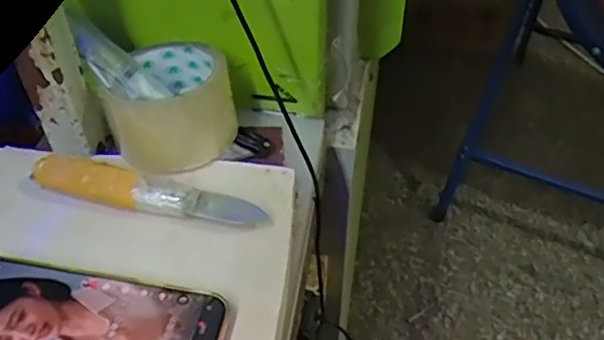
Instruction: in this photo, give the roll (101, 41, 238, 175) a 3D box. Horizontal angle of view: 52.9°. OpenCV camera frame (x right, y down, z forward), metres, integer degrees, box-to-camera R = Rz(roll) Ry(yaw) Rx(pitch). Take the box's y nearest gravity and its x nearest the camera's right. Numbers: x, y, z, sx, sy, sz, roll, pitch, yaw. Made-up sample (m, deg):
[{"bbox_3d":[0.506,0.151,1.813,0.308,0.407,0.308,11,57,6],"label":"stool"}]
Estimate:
[{"bbox_3d":[-0.096,-0.047,0.458,0.088,0.059,0.095,10,47,9],"label":"roll"}]

